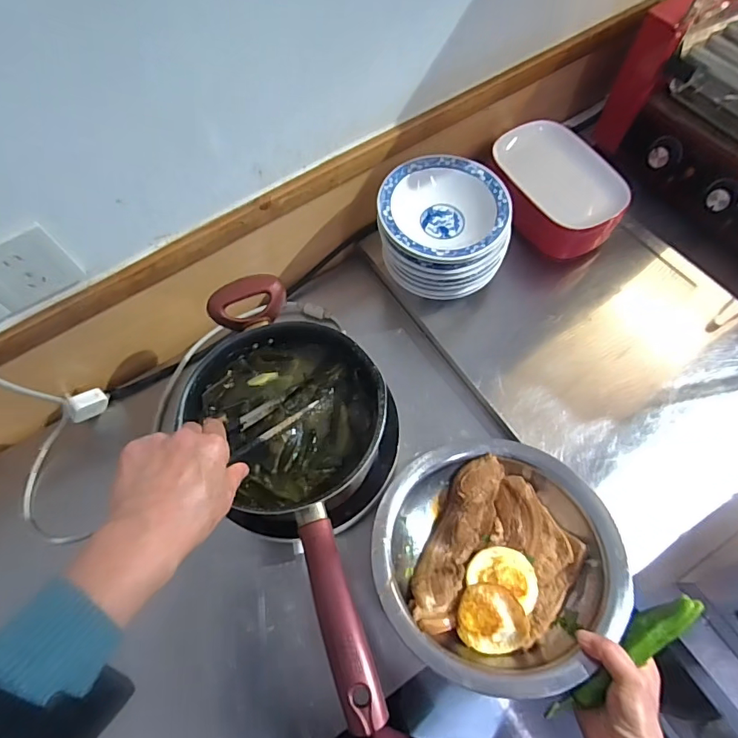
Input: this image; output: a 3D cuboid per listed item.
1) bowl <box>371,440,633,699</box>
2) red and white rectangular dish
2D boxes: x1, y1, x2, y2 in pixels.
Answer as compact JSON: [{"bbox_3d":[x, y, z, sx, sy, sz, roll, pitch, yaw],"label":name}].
[{"bbox_3d":[0.136,0.200,0.542,0.253,0.084,0.252,-1,67,1],"label":"bowl"},{"bbox_3d":[0.271,-0.269,0.722,0.150,0.093,0.189,-28,69,-10],"label":"red and white rectangular dish"}]

